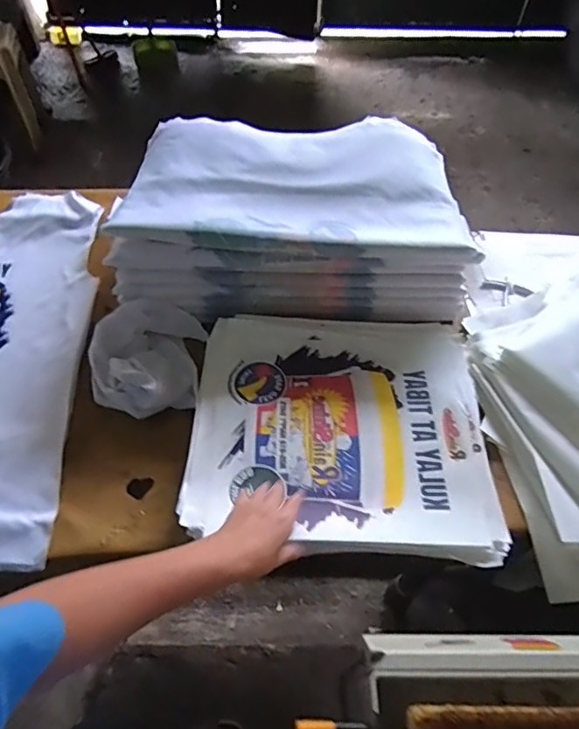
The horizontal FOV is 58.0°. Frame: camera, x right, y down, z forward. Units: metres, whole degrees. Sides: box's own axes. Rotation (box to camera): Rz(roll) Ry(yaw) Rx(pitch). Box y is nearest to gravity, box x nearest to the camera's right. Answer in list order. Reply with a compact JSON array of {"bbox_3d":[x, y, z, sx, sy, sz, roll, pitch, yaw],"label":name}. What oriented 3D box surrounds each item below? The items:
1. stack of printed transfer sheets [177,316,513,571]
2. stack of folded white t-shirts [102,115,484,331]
[{"bbox_3d":[0.077,0.083,0.733,0.410,0.029,0.360,3,56,1],"label":"stack of printed transfer sheets"},{"bbox_3d":[0.013,-0.261,0.905,0.573,0.137,0.369,3,56,0],"label":"stack of folded white t-shirts"}]

